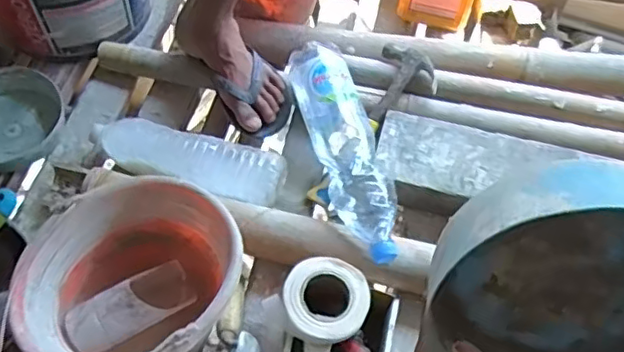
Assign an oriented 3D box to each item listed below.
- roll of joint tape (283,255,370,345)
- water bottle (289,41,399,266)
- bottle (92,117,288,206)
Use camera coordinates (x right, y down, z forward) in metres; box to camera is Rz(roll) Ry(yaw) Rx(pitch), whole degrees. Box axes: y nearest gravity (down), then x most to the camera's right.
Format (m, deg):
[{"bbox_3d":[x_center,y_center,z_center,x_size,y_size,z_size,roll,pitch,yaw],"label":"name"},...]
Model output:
[{"bbox_3d":[0.017,0.159,0.743,0.102,0.065,0.098,26,61,10],"label":"roll of joint tape"},{"bbox_3d":[0.044,-0.039,0.837,0.085,0.087,0.341,-11,61,-11],"label":"water bottle"},{"bbox_3d":[-0.186,-0.022,0.884,0.290,0.074,0.087,16,60,4],"label":"bottle"}]

